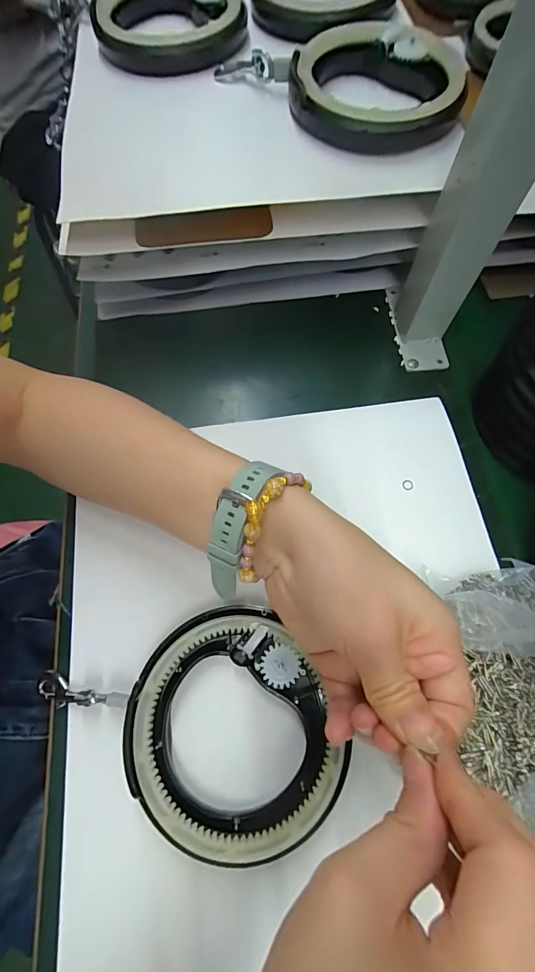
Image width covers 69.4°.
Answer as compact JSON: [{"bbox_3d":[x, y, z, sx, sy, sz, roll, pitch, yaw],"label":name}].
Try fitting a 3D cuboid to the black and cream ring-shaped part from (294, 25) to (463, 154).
[{"bbox_3d":[0.080,-0.301,0.292,0.123,0.031,0.107,0,67,-1],"label":"black and cream ring-shaped part"}]

